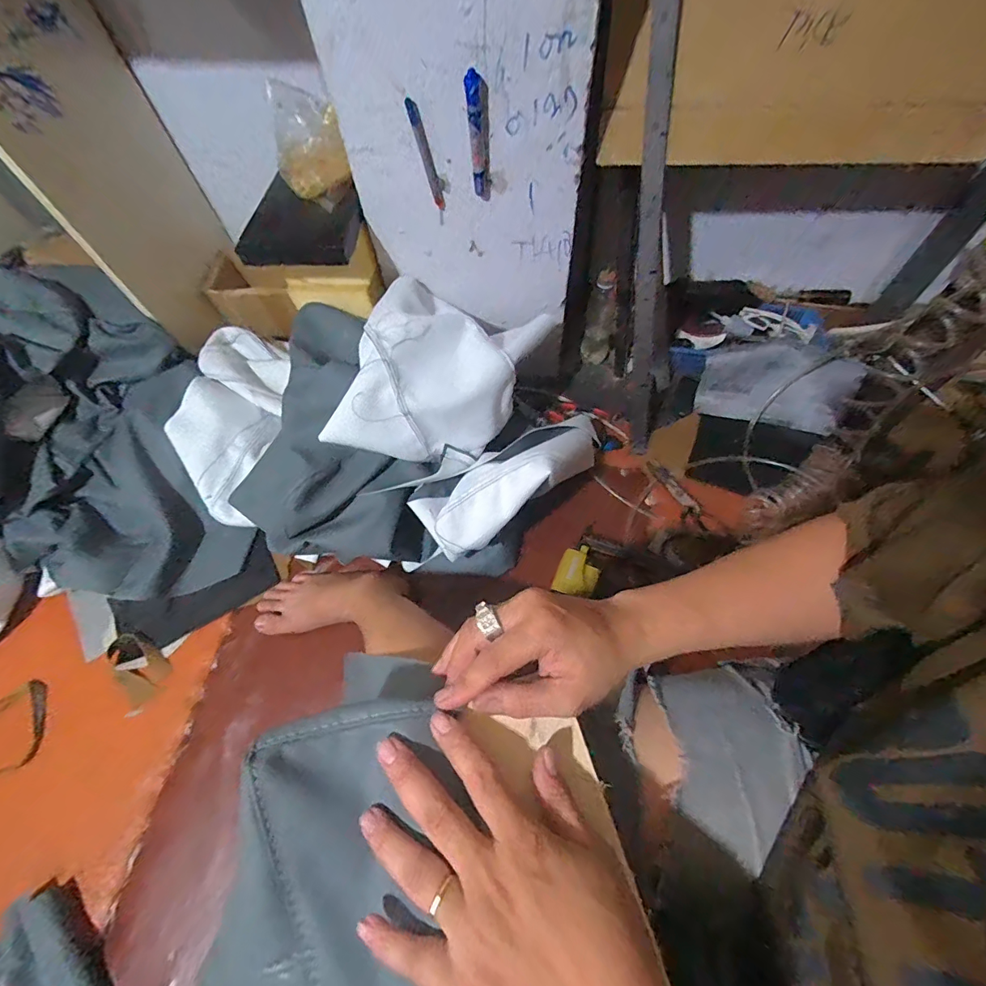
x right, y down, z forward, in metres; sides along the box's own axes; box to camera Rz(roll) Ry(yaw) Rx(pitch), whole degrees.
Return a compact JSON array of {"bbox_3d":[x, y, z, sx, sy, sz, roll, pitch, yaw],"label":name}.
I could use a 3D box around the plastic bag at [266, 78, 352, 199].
[{"bbox_3d":[-0.288,-0.544,0.698,0.106,0.079,0.190,-21,63,-8],"label":"plastic bag"}]

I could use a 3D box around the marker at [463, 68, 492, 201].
[{"bbox_3d":[-0.017,-0.457,0.584,0.024,0.140,0.022,4,62,5],"label":"marker"}]

